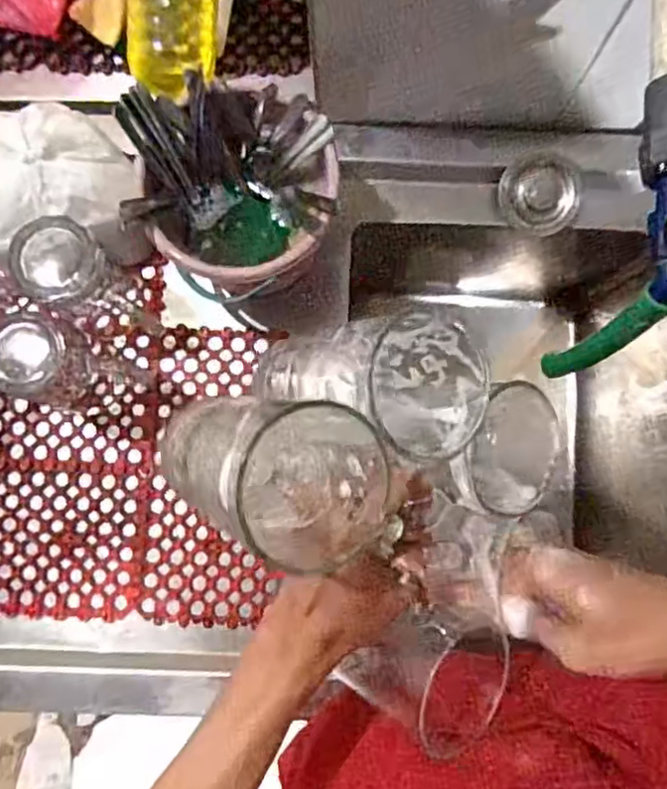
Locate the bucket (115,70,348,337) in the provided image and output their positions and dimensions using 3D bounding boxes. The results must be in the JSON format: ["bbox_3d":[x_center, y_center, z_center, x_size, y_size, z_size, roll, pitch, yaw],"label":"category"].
[{"bbox_3d":[-0.081,-0.165,0.595,0.171,0.168,0.173,-5,83,1],"label":"bucket"}]

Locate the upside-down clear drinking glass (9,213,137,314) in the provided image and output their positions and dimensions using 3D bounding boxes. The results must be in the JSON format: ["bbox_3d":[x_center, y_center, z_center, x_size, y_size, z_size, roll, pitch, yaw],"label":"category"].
[{"bbox_3d":[-0.231,-0.110,0.600,0.070,0.154,0.064,0,83,1],"label":"upside-down clear drinking glass"}]

